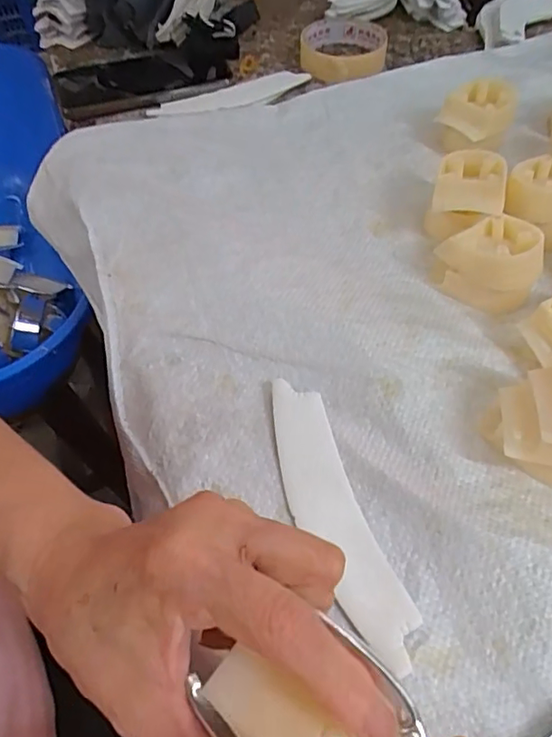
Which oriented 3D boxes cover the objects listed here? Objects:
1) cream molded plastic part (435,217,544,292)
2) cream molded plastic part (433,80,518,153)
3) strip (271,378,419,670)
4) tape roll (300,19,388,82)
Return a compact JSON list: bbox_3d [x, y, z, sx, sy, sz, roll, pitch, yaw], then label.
[{"bbox_3d":[0.140,-0.071,0.361,0.049,0.042,0.062,-19,56,-13],"label":"cream molded plastic part"},{"bbox_3d":[0.164,-0.208,0.454,0.056,0.041,0.049,15,55,11],"label":"cream molded plastic part"},{"bbox_3d":[0.028,0.071,0.283,0.035,0.007,0.152,-16,55,-11],"label":"strip"},{"bbox_3d":[0.066,-0.316,0.545,0.083,0.022,0.098,10,54,7],"label":"tape roll"}]

